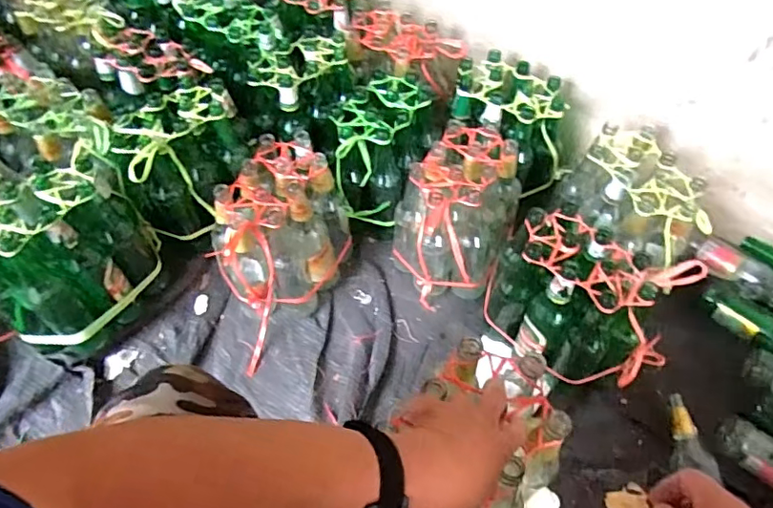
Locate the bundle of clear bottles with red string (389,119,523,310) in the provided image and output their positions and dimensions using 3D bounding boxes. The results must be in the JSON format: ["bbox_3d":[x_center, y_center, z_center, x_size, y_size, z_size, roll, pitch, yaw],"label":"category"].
[{"bbox_3d":[0.132,-0.068,1.036,0.198,0.258,0.260,22,57,13],"label":"bundle of clear bottles with red string"}]

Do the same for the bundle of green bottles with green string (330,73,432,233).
[{"bbox_3d":[-0.014,-0.209,1.106,0.169,0.211,0.251,14,56,8],"label":"bundle of green bottles with green string"}]

